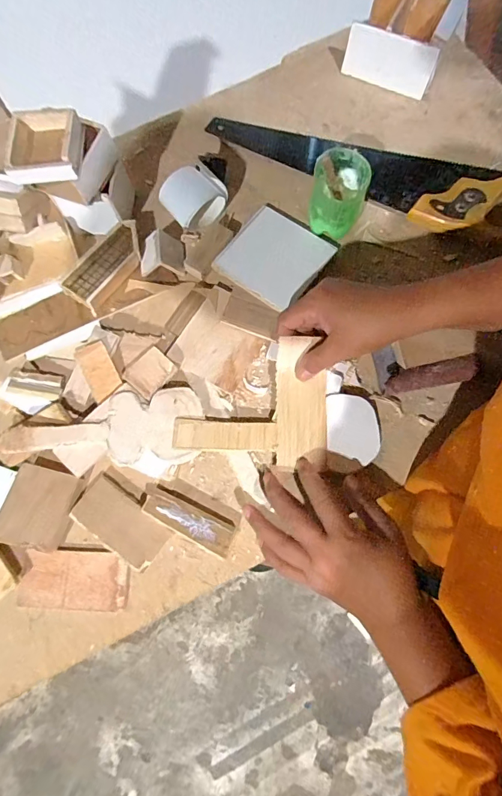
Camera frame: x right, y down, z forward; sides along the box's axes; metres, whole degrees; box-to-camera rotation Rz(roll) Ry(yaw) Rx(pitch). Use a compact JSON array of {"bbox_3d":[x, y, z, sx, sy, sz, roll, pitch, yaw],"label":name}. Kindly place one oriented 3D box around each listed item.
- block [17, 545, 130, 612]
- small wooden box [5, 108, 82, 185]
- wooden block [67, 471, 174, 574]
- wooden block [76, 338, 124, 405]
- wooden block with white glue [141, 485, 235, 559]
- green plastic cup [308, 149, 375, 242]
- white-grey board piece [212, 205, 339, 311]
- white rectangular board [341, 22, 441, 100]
[{"bbox_3d":[-0.165,0.168,0.372,0.097,0.012,0.054,3,77,4],"label":"block"},{"bbox_3d":[-0.190,-0.235,0.369,0.065,0.018,0.073,-6,76,2],"label":"small wooden box"},{"bbox_3d":[-0.124,0.118,0.379,0.090,0.012,0.046,37,81,11],"label":"wooden block"},{"bbox_3d":[-0.156,-0.029,0.408,0.030,0.007,0.056,-27,97,-15],"label":"wooden block"},{"bbox_3d":[-0.058,0.116,0.380,0.088,0.017,0.031,25,79,9],"label":"wooden block with white glue"},{"bbox_3d":[0.093,-0.216,0.426,0.055,0.076,0.056,-1,76,3],"label":"green plastic cup"},{"bbox_3d":[0.025,-0.160,0.447,0.101,0.009,0.103,36,81,11],"label":"white-grey board piece"},{"bbox_3d":[0.169,-0.414,0.493,0.111,0.066,0.009,24,79,9],"label":"white rectangular board"}]

